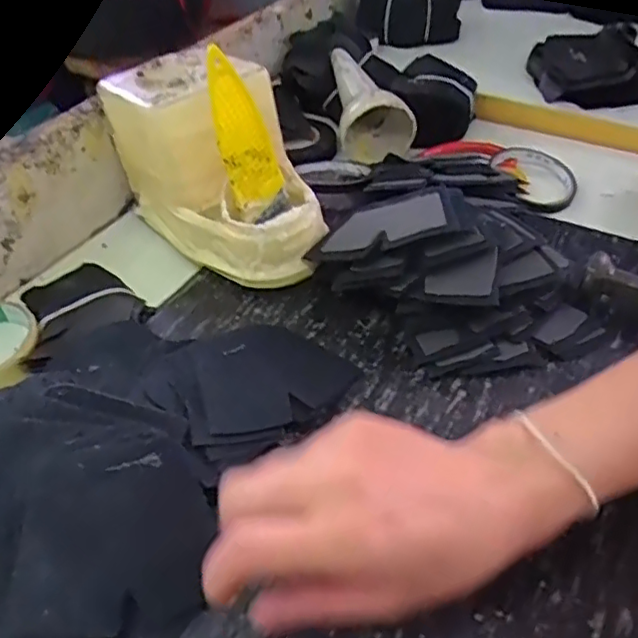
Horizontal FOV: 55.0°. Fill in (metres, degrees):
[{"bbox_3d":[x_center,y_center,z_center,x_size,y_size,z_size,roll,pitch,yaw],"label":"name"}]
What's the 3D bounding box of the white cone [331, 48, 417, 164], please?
[{"bbox_3d":[0.050,-0.208,0.603,0.067,0.070,0.132,-4,44,-1],"label":"white cone"}]

